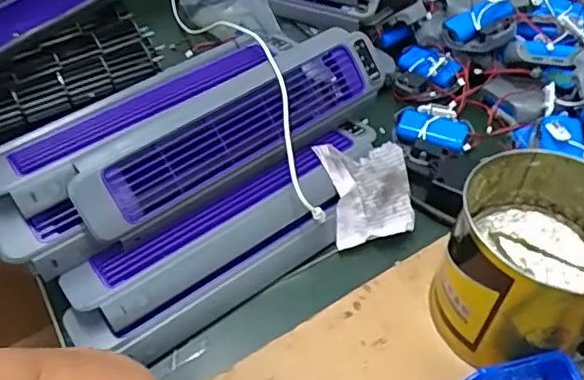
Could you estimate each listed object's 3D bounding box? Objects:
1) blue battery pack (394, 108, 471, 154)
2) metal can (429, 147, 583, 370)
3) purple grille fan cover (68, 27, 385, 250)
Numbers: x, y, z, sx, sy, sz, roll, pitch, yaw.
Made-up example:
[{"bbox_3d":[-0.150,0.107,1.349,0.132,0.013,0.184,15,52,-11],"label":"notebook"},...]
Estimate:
[{"bbox_3d":[0.141,-0.059,0.585,0.069,0.017,0.042,20,54,16],"label":"blue battery pack"},{"bbox_3d":[0.174,0.054,0.427,0.131,0.107,0.119,-37,59,-25],"label":"metal can"},{"bbox_3d":[-0.045,-0.051,0.496,0.288,0.079,0.028,-32,15,-20],"label":"purple grille fan cover"}]

